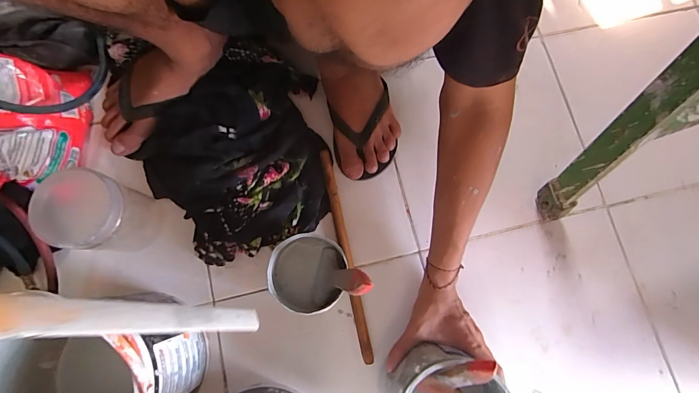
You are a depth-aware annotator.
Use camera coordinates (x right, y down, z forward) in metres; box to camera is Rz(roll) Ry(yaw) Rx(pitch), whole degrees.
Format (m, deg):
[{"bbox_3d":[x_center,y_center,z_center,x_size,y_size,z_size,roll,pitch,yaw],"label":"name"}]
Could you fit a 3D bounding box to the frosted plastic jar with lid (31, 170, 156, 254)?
[{"bbox_3d":[-0.303,0.023,0.453,0.083,0.128,0.088,0,78,-2],"label":"frosted plastic jar with lid"}]

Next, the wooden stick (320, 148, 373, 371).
[{"bbox_3d":[-0.006,0.080,0.525,0.017,0.011,0.306,-12,78,-5],"label":"wooden stick"}]

